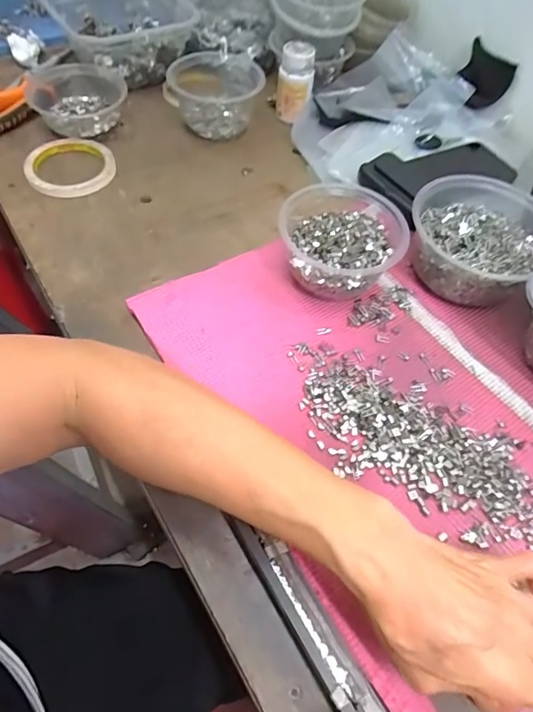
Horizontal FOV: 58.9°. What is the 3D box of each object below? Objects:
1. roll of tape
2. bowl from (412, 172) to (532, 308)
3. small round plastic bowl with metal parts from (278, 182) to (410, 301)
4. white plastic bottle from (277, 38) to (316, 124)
[{"bbox_3d":[-0.227,-0.222,0.548,0.096,0.017,0.096,2,56,-4],"label":"roll of tape"},{"bbox_3d":[0.205,-0.110,0.455,0.119,0.071,0.127,2,56,-4],"label":"bowl"},{"bbox_3d":[0.072,-0.108,0.450,0.107,0.068,0.115,2,56,-4],"label":"small round plastic bowl with metal parts"},{"bbox_3d":[0.036,-0.352,0.607,0.043,0.074,0.041,23,58,11],"label":"white plastic bottle"}]

